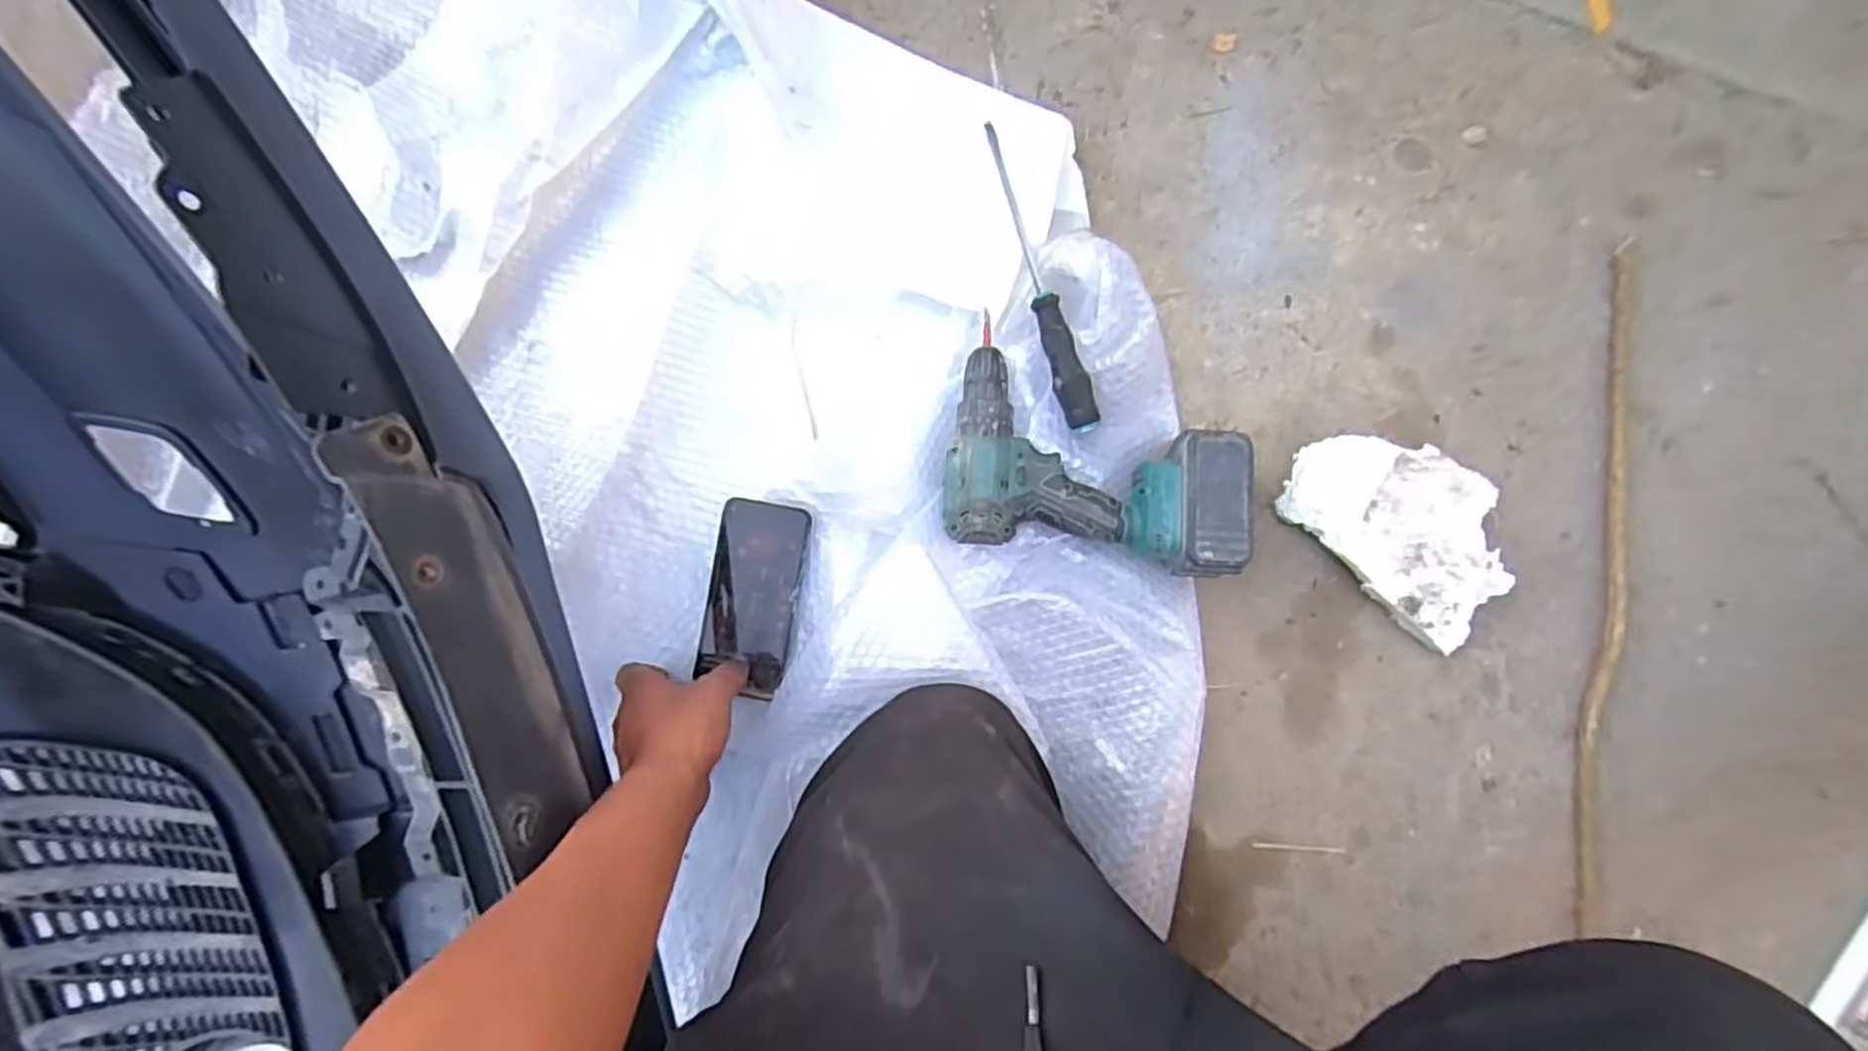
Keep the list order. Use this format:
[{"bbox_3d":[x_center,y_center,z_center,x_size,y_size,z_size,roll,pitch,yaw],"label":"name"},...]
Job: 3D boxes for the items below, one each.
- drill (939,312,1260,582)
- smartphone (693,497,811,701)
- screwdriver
[{"bbox_3d":[0.134,-0.054,0.646,0.239,0.095,0.164,9,92,-2],"label":"drill"},{"bbox_3d":[-0.154,0.060,0.664,0.079,0.013,0.158,8,89,7],"label":"smartphone"},{"bbox_3d":[0.083,-0.200,0.653,0.029,0.024,0.256,-22,93,-1],"label":"screwdriver"}]

